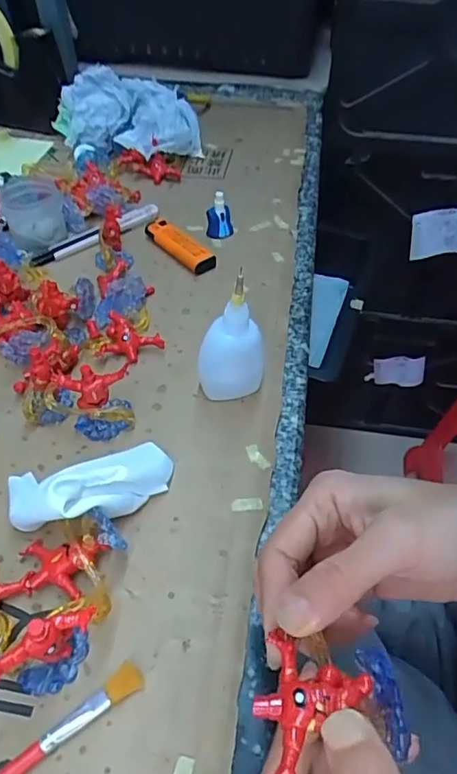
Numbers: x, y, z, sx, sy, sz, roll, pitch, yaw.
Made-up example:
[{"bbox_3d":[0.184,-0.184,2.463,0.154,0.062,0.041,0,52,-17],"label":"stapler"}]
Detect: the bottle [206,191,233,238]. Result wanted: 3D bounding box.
[{"bbox_3d":[-0.007,-0.158,0.486,0.024,0.040,0.016,5,50,2],"label":"bottle"}]

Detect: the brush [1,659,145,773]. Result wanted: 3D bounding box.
[{"bbox_3d":[-0.142,0.201,0.201,0.260,0.008,0.013,-33,58,-26],"label":"brush"}]

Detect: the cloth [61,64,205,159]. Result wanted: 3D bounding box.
[{"bbox_3d":[-0.117,-0.303,0.585,0.166,0.066,0.089,21,52,13],"label":"cloth"}]

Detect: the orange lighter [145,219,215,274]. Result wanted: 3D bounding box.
[{"bbox_3d":[-0.043,-0.128,0.475,0.020,0.017,0.081,-33,58,-26],"label":"orange lighter"}]

